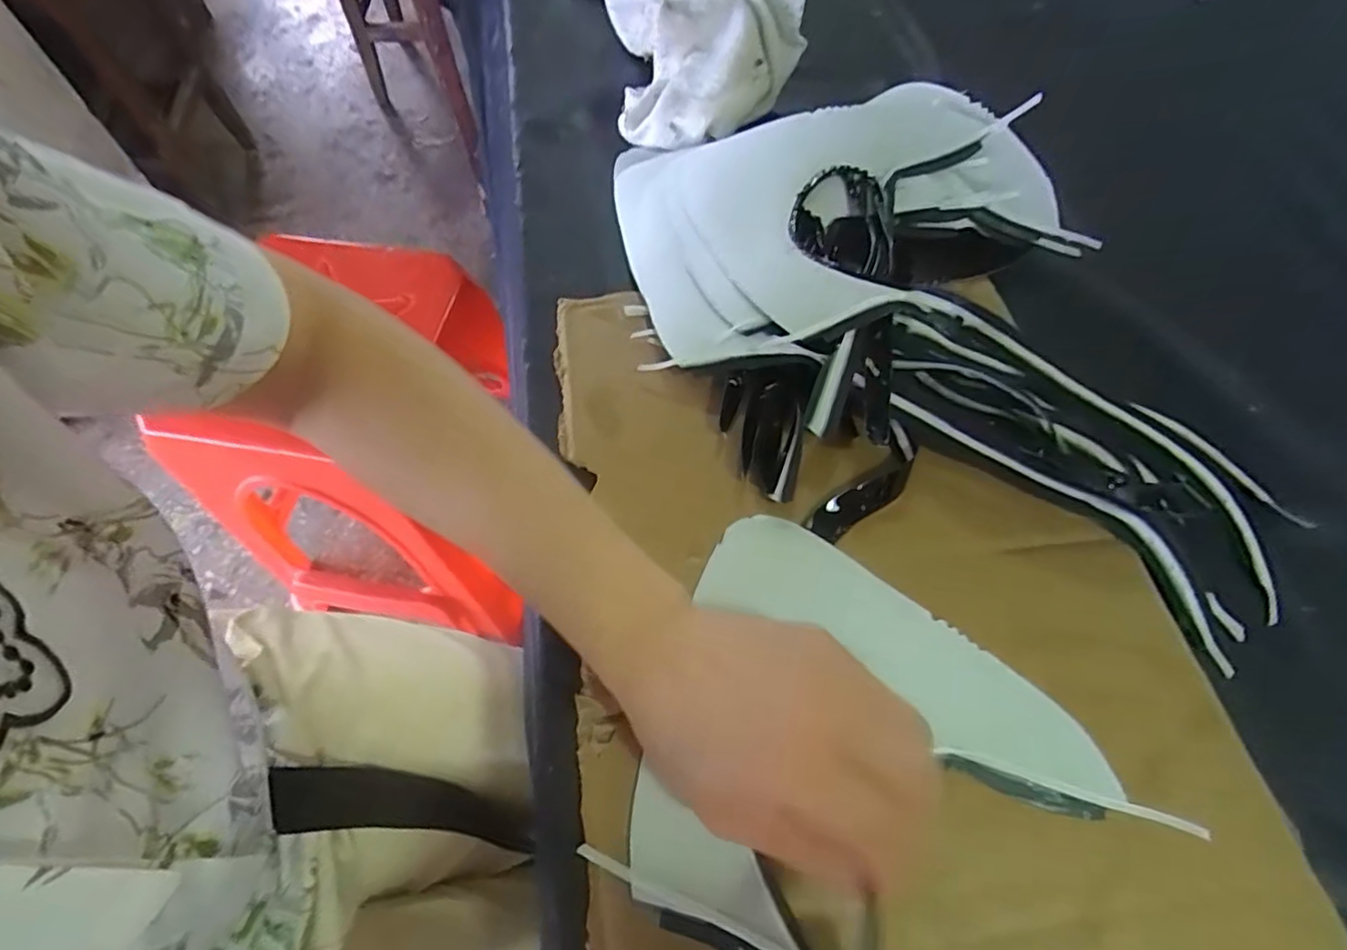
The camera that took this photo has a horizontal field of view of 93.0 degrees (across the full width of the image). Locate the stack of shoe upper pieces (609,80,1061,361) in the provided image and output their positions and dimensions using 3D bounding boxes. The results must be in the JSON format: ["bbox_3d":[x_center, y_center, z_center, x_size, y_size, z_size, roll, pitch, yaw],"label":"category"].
[{"bbox_3d":[0.092,-0.183,0.416,0.265,0.060,0.224,-20,63,-10],"label":"stack of shoe upper pieces"}]

